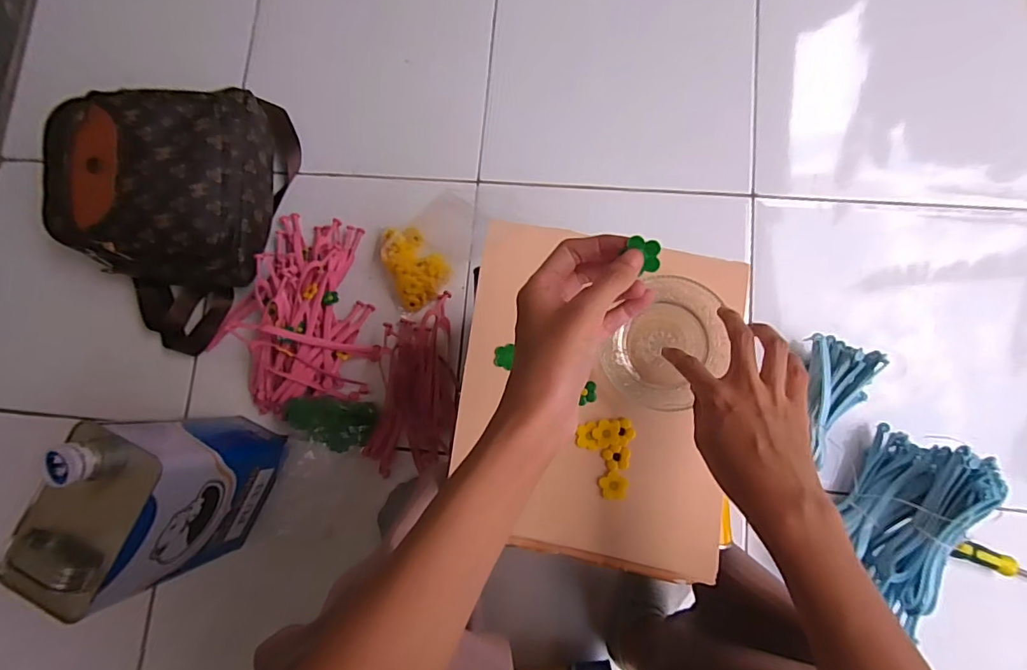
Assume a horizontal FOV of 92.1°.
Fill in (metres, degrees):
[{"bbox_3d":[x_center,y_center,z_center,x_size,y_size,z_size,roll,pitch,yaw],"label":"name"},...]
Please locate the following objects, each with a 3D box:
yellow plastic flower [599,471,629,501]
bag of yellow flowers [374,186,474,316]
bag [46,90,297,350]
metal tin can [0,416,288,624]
[{"bbox_3d":[0.087,0.131,0.430,0.025,0.005,0.023,4,82,5],"label":"yellow plastic flower"},{"bbox_3d":[-0.121,-0.125,0.713,0.160,0.024,0.131,-32,80,-1],"label":"bag of yellow flowers"},{"bbox_3d":[-0.505,-0.183,0.683,0.303,0.157,0.372,8,82,6],"label":"bag"},{"bbox_3d":[-0.407,0.184,0.571,0.124,0.247,0.165,25,84,8],"label":"metal tin can"}]

